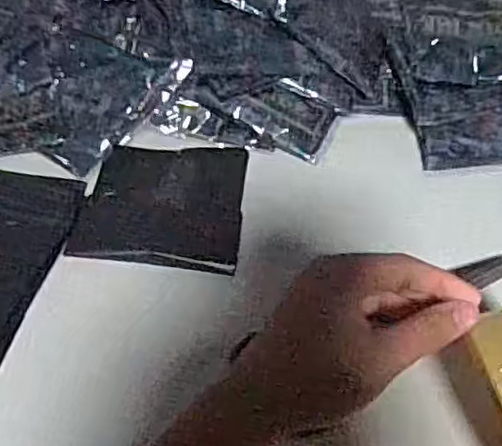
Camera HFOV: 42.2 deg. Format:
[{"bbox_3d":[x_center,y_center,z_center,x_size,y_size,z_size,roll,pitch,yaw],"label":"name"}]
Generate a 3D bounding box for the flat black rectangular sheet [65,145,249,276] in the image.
[{"bbox_3d":[-0.076,-0.018,0.573,0.136,0.010,0.128,6,56,0],"label":"flat black rectangular sheet"}]

